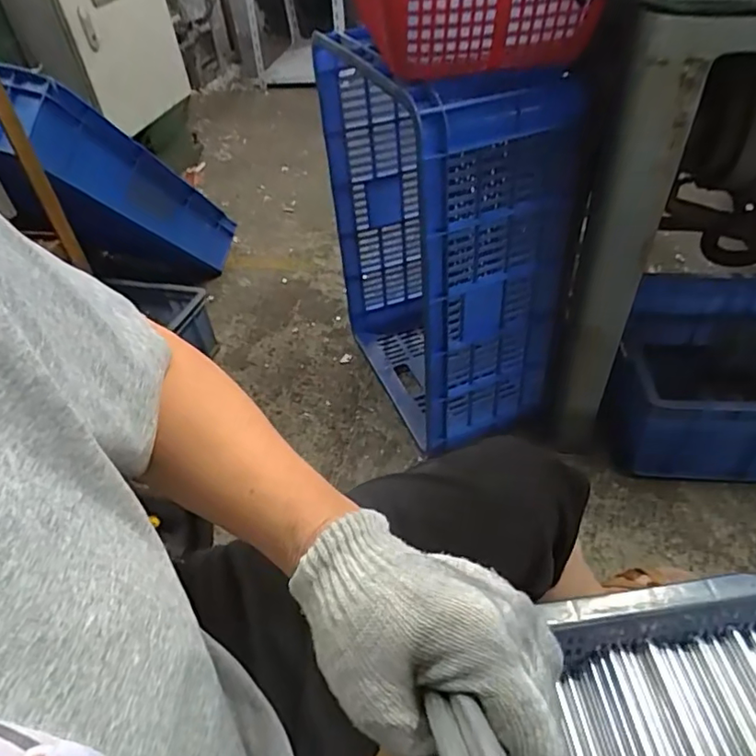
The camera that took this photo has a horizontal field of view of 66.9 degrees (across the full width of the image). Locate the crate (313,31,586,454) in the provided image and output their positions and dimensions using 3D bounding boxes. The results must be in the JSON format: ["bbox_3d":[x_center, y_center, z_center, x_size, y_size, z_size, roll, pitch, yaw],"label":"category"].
[{"bbox_3d":[0.092,-0.222,0.969,0.217,0.613,0.443,-18,46,-12],"label":"crate"}]

